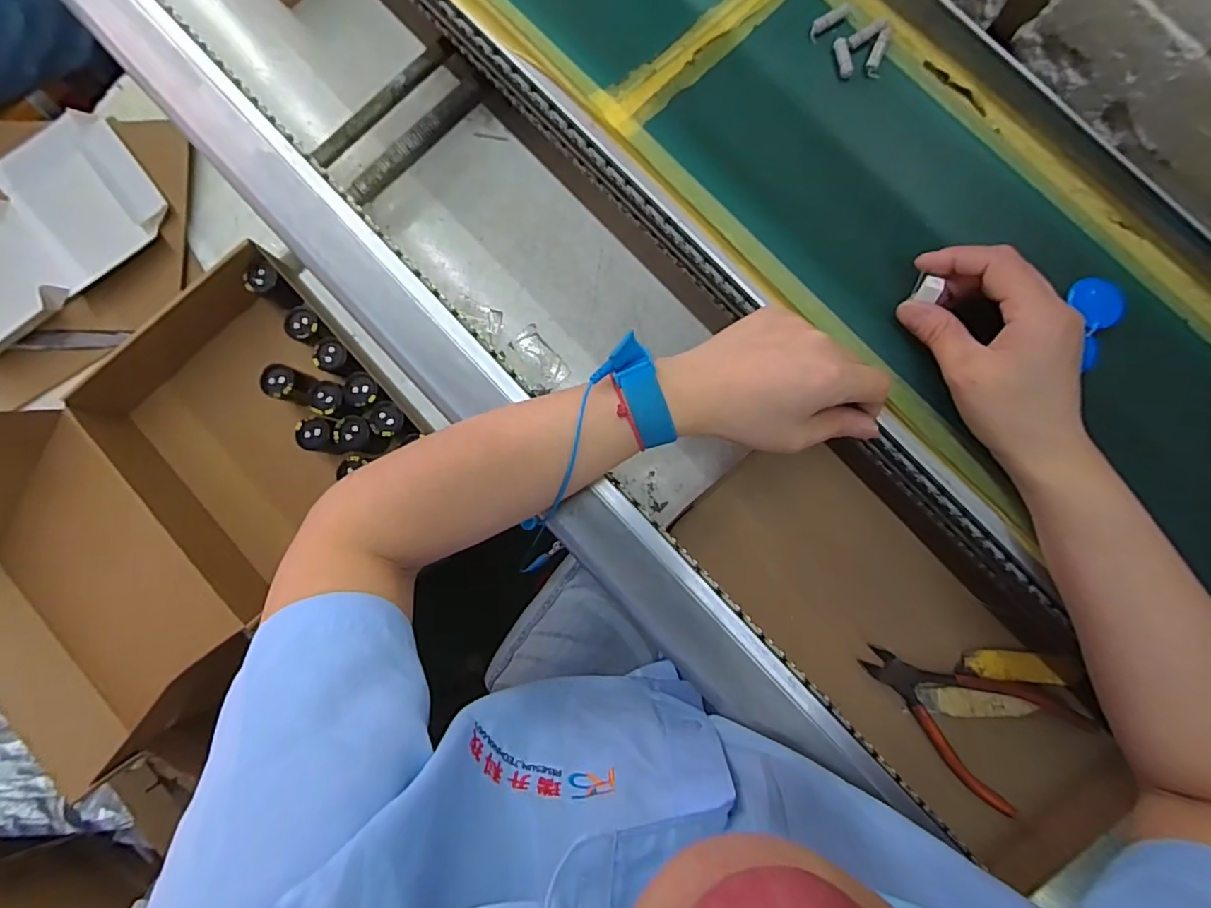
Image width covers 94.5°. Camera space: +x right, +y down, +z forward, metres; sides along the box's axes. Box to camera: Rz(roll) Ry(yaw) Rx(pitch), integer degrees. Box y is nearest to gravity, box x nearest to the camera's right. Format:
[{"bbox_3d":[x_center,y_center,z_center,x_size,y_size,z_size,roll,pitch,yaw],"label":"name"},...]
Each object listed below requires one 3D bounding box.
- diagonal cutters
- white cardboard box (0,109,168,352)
[{"bbox_3d":[0.264,0.190,0.415,0.139,0.029,0.091,34,88,4],"label":"diagonal cutters"},{"bbox_3d":[-0.622,-0.220,0.594,0.300,0.027,0.167,-36,85,0],"label":"white cardboard box"}]

